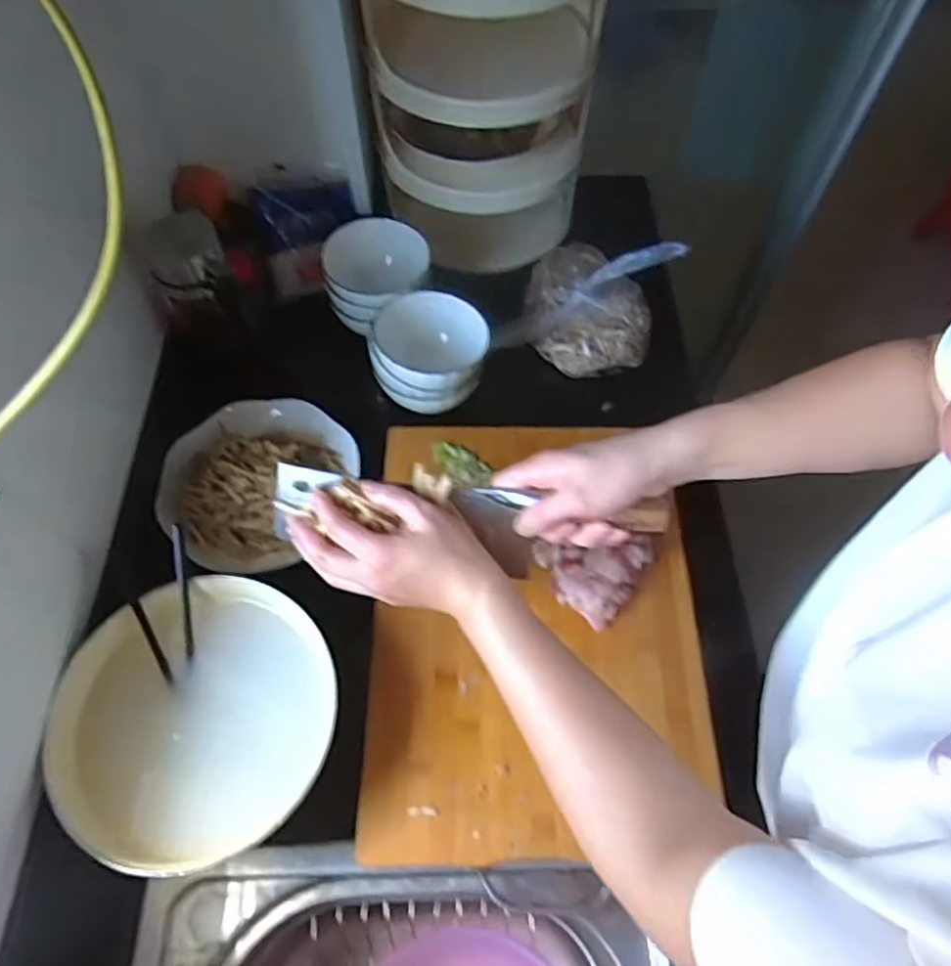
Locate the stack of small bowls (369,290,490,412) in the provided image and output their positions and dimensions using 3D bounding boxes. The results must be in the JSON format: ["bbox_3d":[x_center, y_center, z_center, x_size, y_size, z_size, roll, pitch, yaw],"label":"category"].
[{"bbox_3d":[-0.050,-0.131,0.683,0.119,0.079,0.107,6,62,3],"label":"stack of small bowls"}]

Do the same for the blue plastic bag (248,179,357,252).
[{"bbox_3d":[-0.193,-0.306,0.755,0.111,0.068,0.015,-11,18,2],"label":"blue plastic bag"}]

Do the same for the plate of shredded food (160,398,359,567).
[{"bbox_3d":[-0.211,-0.010,0.642,0.155,0.061,0.179,24,64,12],"label":"plate of shredded food"}]

